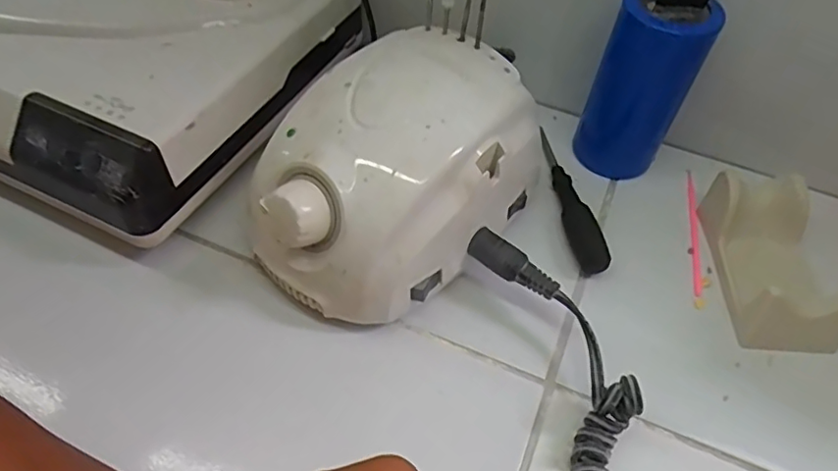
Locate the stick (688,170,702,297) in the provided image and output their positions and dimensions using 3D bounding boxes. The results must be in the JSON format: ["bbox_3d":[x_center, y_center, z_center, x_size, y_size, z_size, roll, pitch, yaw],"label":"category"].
[{"bbox_3d":[0.158,-0.004,0.328,0.005,0.004,0.092,13,52,7],"label":"stick"}]

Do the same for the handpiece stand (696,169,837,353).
[{"bbox_3d":[0.183,0.012,0.299,0.046,0.035,0.091,5,51,1],"label":"handpiece stand"}]

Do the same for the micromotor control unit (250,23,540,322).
[{"bbox_3d":[-0.011,-0.027,0.285,0.092,0.083,0.137,36,58,23],"label":"micromotor control unit"}]

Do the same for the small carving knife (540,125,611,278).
[{"bbox_3d":[0.088,-0.021,0.333,0.017,0.012,0.104,-2,51,-5],"label":"small carving knife"}]

